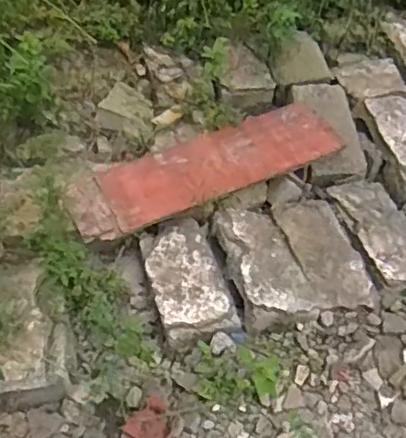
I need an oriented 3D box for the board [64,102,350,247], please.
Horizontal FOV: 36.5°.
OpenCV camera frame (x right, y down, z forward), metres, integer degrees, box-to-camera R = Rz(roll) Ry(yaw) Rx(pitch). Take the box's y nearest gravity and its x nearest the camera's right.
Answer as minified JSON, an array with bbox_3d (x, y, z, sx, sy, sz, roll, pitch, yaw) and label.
[{"bbox_3d":[0.007,-0.163,1.812,0.835,0.040,0.278,-21,54,-15],"label":"board"}]

